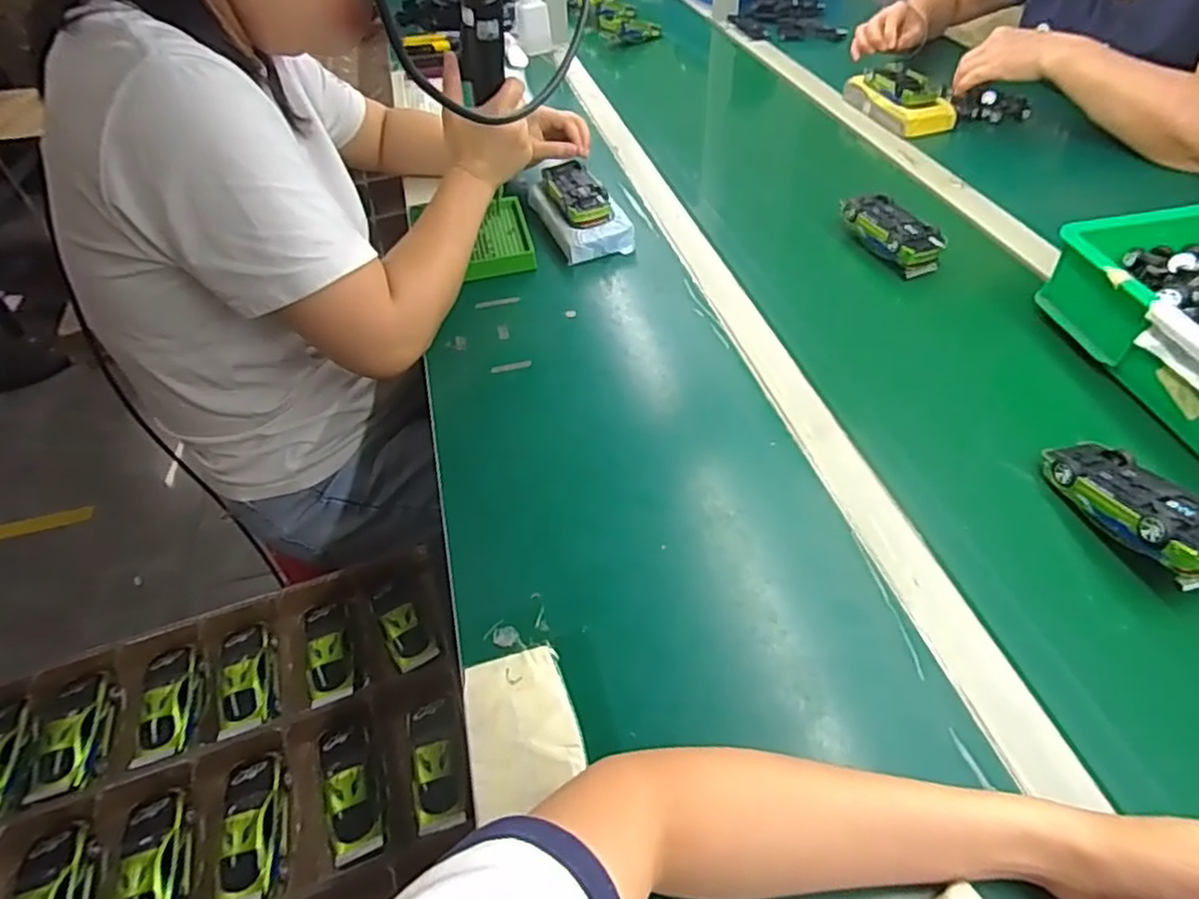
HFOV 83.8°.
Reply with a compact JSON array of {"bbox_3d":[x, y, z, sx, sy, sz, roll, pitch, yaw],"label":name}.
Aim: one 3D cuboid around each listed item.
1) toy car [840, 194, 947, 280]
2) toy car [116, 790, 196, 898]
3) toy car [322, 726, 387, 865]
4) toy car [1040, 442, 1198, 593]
[{"bbox_3d":[0.319,-0.237,0.733,0.052,0.036,0.122,-19,49,-13],"label":"toy car"},{"bbox_3d":[-0.391,0.368,0.588,0.060,0.028,0.129,-24,38,-15],"label":"toy car"},{"bbox_3d":[-0.228,0.311,0.612,0.047,0.028,0.119,-21,49,-14],"label":"toy car"},{"bbox_3d":[0.380,0.039,0.475,0.053,0.036,0.126,-13,35,-6],"label":"toy car"}]

